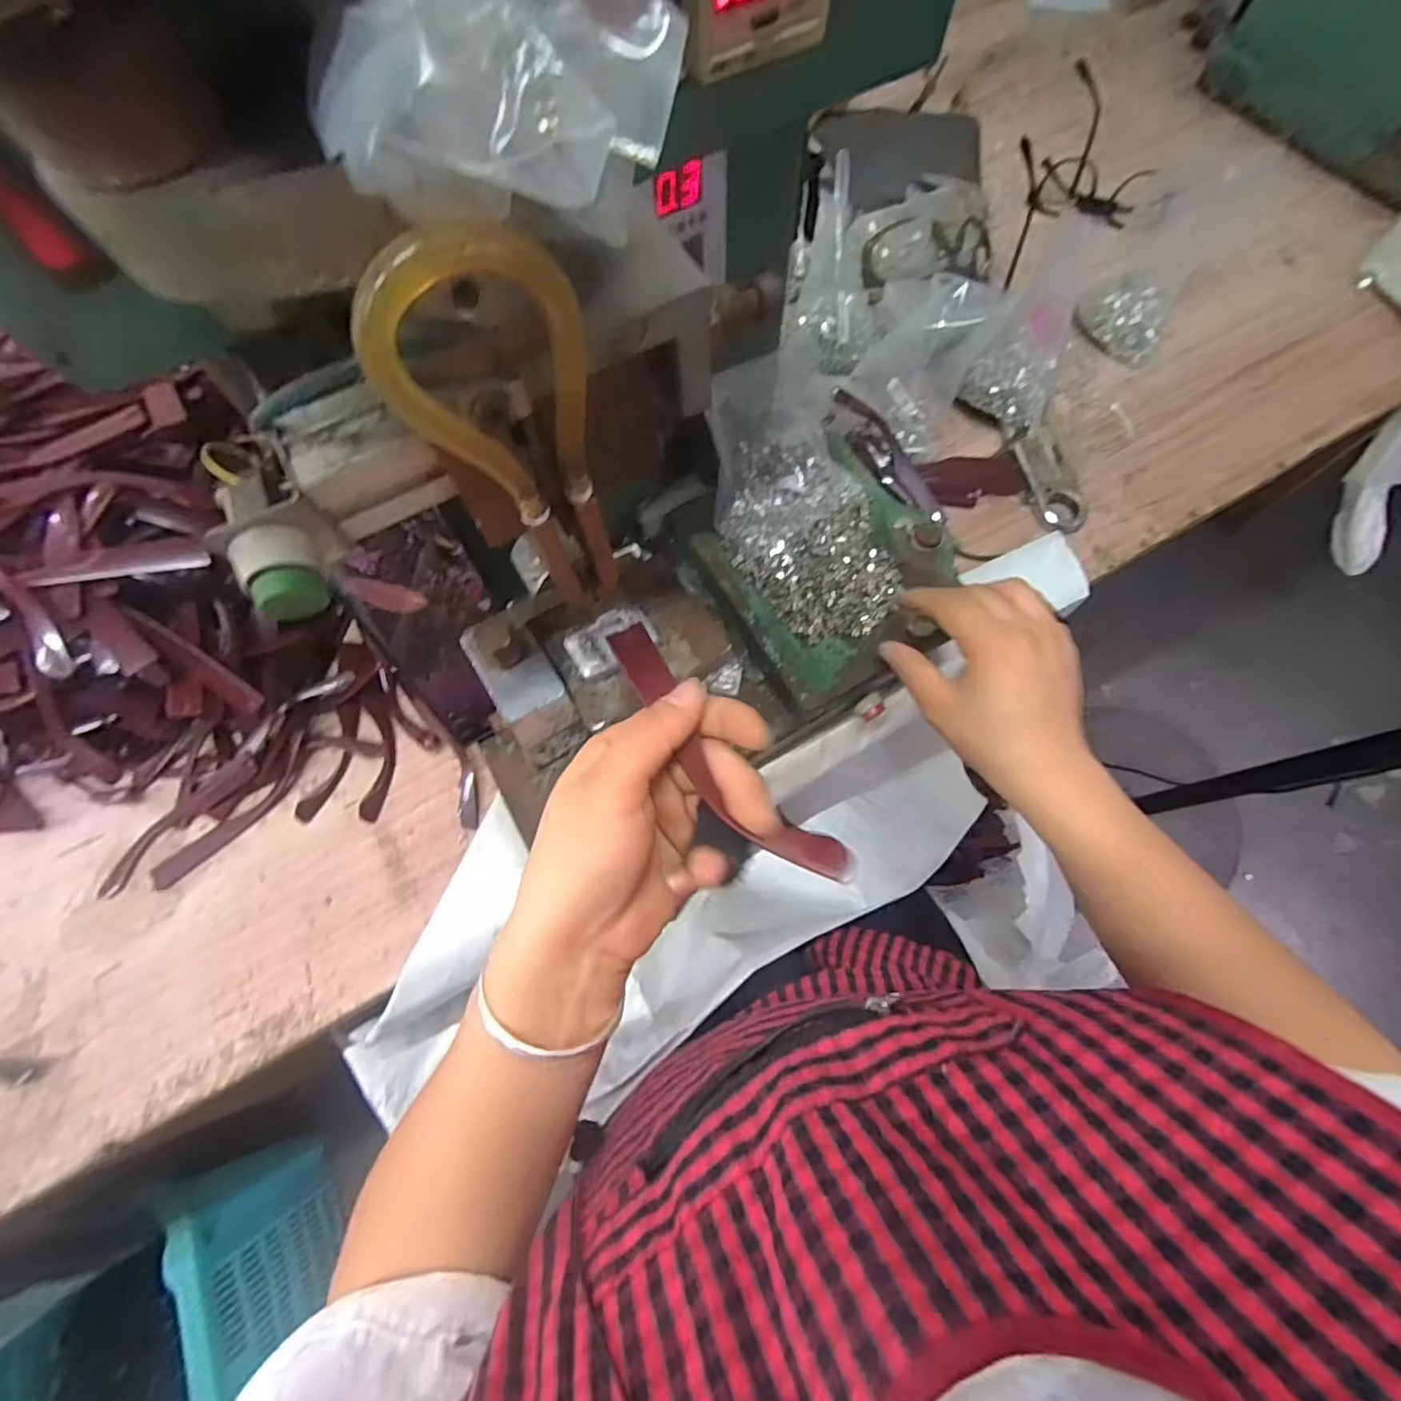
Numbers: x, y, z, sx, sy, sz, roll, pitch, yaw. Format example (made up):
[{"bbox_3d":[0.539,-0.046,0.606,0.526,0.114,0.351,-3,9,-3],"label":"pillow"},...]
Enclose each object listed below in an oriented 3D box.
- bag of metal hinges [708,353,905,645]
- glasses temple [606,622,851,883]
[{"bbox_3d":[0.076,-0.139,0.408,0.109,0.092,0.173,-28,72,-9],"label":"bag of metal hinges"},{"bbox_3d":[0.005,0.016,0.238,0.029,0.012,0.143,-29,54,-9],"label":"glasses temple"}]

